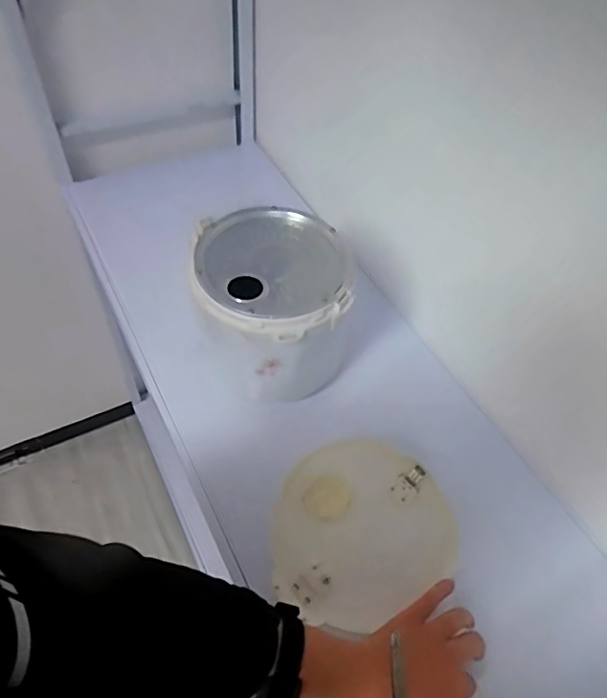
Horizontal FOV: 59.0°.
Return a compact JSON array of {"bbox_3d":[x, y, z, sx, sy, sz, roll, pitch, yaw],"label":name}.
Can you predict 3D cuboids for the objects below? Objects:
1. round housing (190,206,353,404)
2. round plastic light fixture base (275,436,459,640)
[{"bbox_3d":[-0.052,-0.042,0.721,0.183,0.224,0.208,-8,54,-11],"label":"round housing"},{"bbox_3d":[0.062,0.202,0.613,0.209,0.027,0.181,-24,58,-22],"label":"round plastic light fixture base"}]

